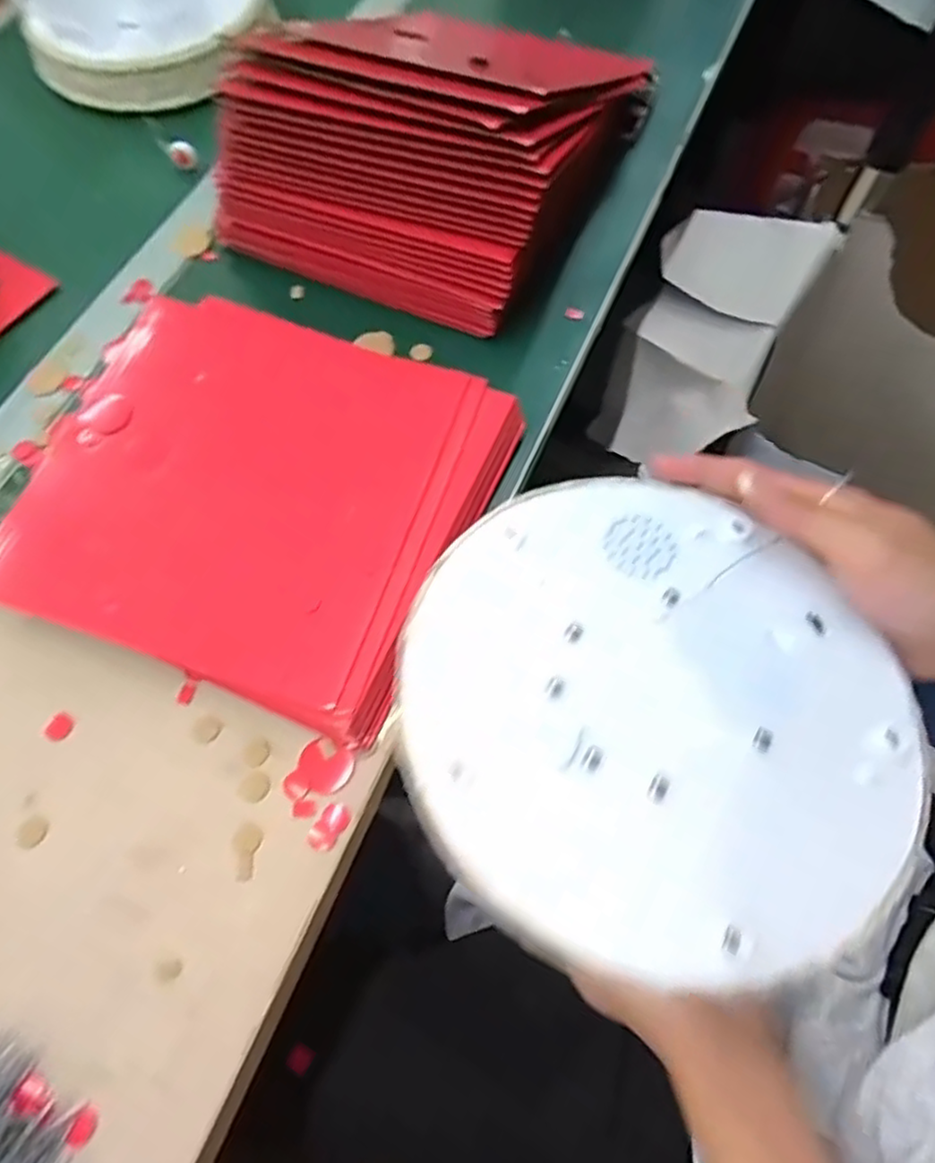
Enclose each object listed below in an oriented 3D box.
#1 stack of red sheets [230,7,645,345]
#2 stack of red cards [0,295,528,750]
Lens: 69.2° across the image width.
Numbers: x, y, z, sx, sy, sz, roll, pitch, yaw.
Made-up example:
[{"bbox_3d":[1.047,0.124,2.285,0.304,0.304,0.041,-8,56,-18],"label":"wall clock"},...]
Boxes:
[{"bbox_3d":[-0.044,-0.277,0.454,0.242,0.112,0.123,22,67,11],"label":"stack of red sheets"},{"bbox_3d":[-0.124,-0.054,0.405,0.253,0.028,0.226,20,67,10],"label":"stack of red cards"}]

